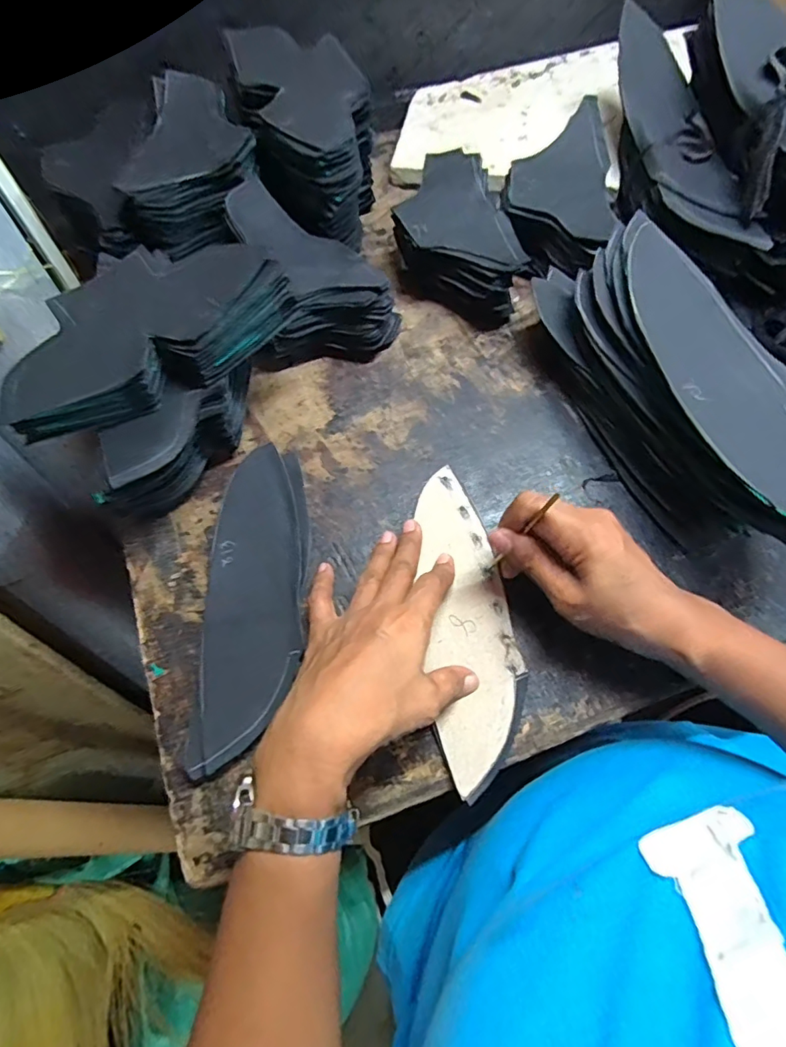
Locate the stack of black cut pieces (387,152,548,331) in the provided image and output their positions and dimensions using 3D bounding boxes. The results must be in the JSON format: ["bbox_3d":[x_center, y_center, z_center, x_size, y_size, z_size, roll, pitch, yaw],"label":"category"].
[{"bbox_3d":[0.053,-0.247,0.451,0.097,0.054,0.156,-10,68,-2],"label":"stack of black cut pieces"}]

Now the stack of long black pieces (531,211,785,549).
[{"bbox_3d":[0.197,-0.100,0.366,0.086,0.098,0.250,-24,69,-8],"label":"stack of long black pieces"}]

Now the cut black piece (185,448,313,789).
[{"bbox_3d":[-0.095,0.048,0.357,0.069,0.014,0.218,3,68,3],"label":"cut black piece"}]

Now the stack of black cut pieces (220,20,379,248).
[{"bbox_3d":[-0.072,-0.342,0.456,0.097,0.126,0.196,-17,80,-5],"label":"stack of black cut pieces"}]

